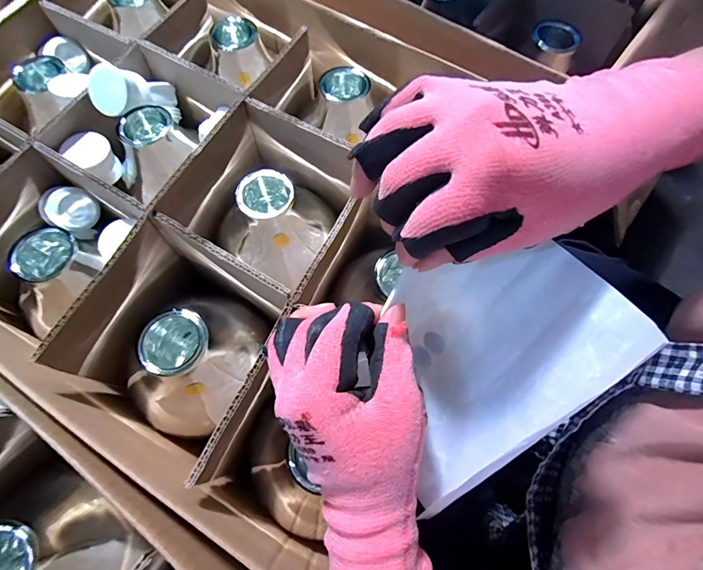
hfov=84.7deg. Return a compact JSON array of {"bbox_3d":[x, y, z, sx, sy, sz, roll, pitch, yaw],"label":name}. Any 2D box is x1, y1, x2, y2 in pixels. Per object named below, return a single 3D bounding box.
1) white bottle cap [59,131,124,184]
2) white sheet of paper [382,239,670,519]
[{"bbox_3d":[-0.256,-0.128,0.387,0.047,0.031,0.040,39,73,14],"label":"white bottle cap"},{"bbox_3d":[0.063,0.038,0.217,0.148,0.016,0.105,-53,55,25],"label":"white sheet of paper"}]

